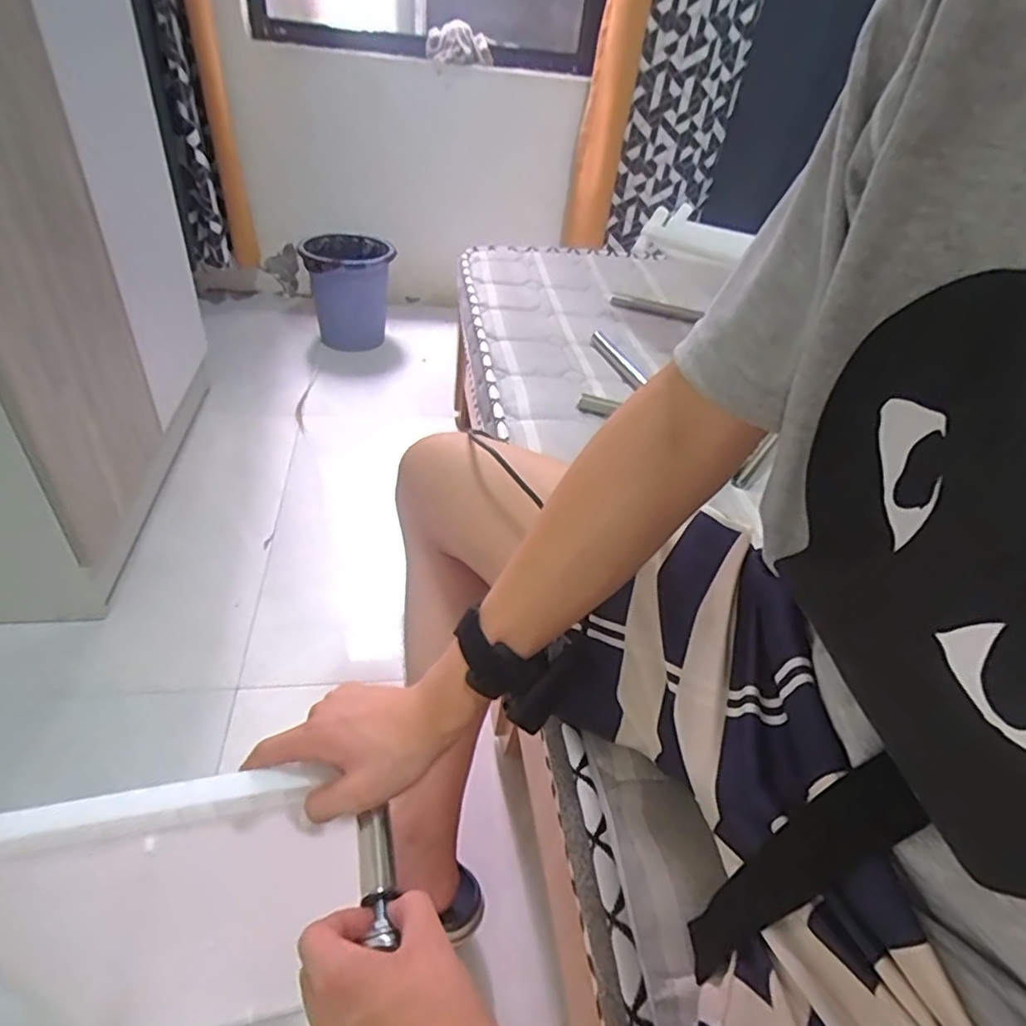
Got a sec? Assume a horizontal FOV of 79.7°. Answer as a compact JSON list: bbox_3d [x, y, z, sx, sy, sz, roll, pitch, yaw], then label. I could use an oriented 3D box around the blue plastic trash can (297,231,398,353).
[{"bbox_3d":[-0.452,-0.618,1.712,0.222,0.248,0.222,5,39,-4],"label":"blue plastic trash can"}]

